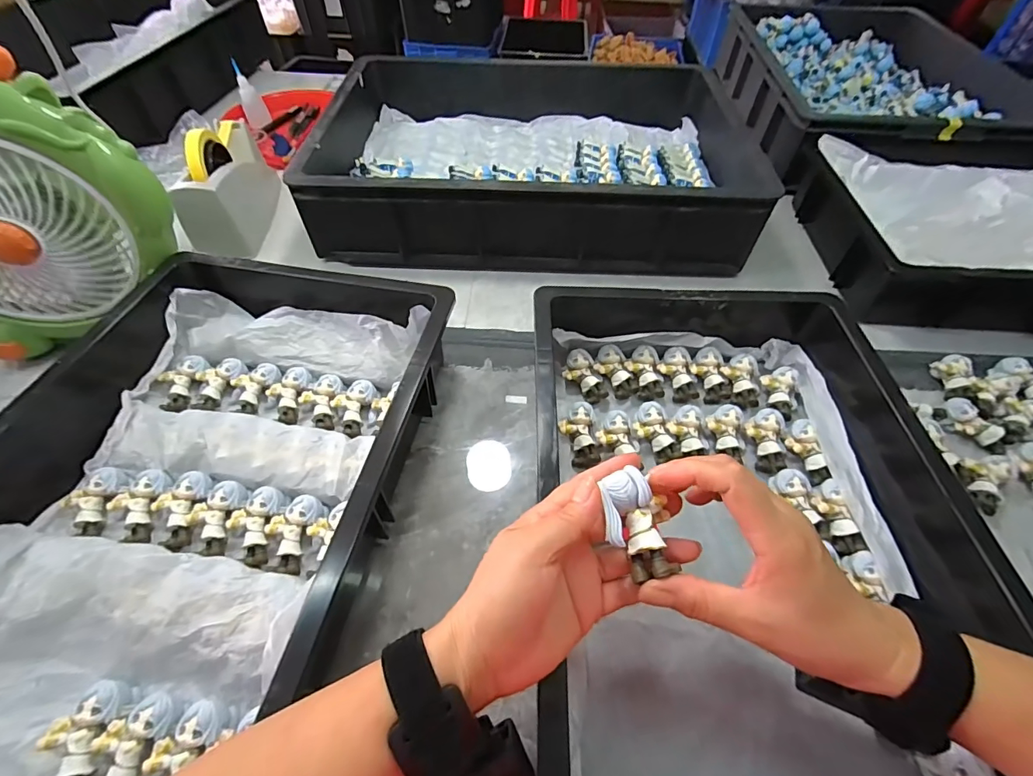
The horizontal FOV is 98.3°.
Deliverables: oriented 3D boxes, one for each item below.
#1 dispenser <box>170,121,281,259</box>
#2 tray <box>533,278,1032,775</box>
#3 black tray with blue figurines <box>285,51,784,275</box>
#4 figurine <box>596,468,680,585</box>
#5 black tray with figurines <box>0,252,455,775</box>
[{"bbox_3d":[-0.393,-0.283,0.613,0.061,0.114,0.210,-5,53,-4],"label":"dispenser"},{"bbox_3d":[0.186,0.096,0.362,0.332,0.102,0.498,1,53,-1],"label":"tray"},{"bbox_3d":[0.015,-0.338,0.662,0.563,0.120,0.415,2,53,0],"label":"black tray with blue figurines"},{"bbox_3d":[0.071,0.077,0.253,0.039,0.021,0.056,-4,57,-4],"label":"figurine"},{"bbox_3d":[-0.269,0.067,0.369,0.347,0.086,0.456,9,53,5],"label":"black tray with figurines"}]

